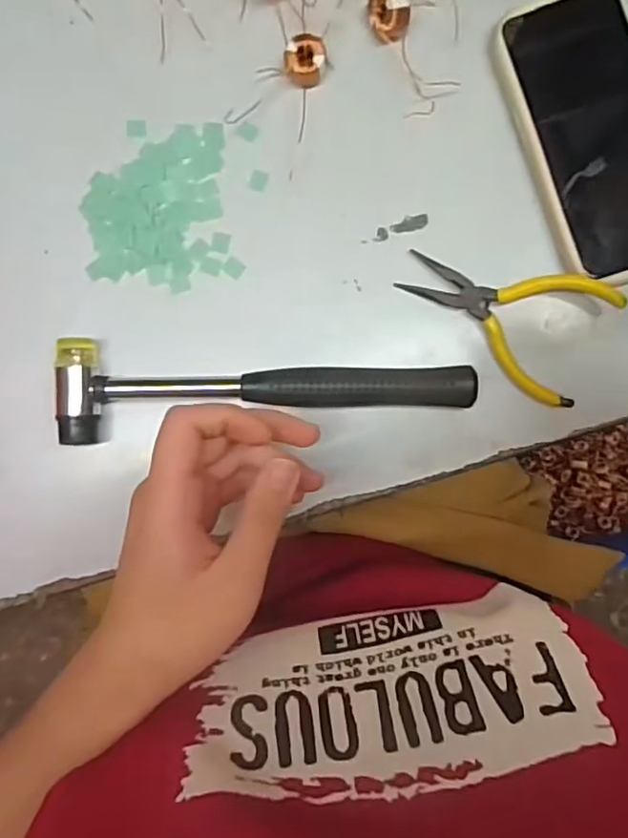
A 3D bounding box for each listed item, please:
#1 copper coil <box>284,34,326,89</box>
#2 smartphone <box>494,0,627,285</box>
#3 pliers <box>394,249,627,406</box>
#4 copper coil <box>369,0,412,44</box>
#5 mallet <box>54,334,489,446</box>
[{"bbox_3d":[-0.006,-0.206,0.348,0.022,0.013,0.024,0,91,-1],"label":"copper coil"},{"bbox_3d":[0.165,-0.164,0.349,0.078,0.007,0.164,-19,92,-1],"label":"smartphone"},{"bbox_3d":[0.111,-0.065,0.349,0.118,0.013,0.073,29,91,-2],"label":"pliers"},{"bbox_3d":[0.042,-0.231,0.344,0.025,0.026,0.013,36,51,8],"label":"copper coil"},{"bbox_3d":[-0.026,-0.016,0.348,0.233,0.026,0.055,0,93,2],"label":"mallet"}]

